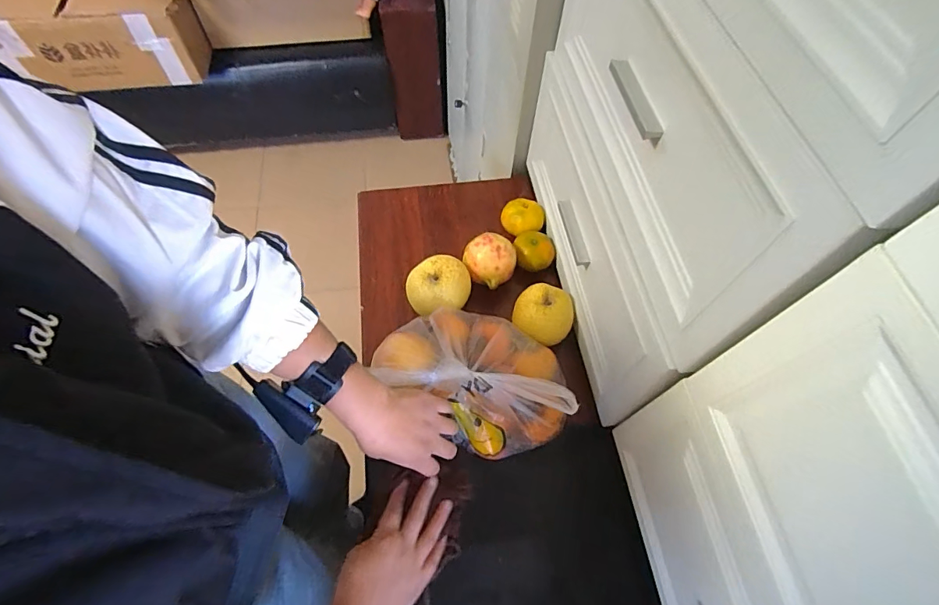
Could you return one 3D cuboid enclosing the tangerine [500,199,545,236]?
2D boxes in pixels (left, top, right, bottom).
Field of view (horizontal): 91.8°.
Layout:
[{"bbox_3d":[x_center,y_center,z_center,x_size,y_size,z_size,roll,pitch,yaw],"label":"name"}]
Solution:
[{"bbox_3d":[0.085,-0.132,0.744,0.066,0.048,0.067,8,61,2],"label":"tangerine"}]

